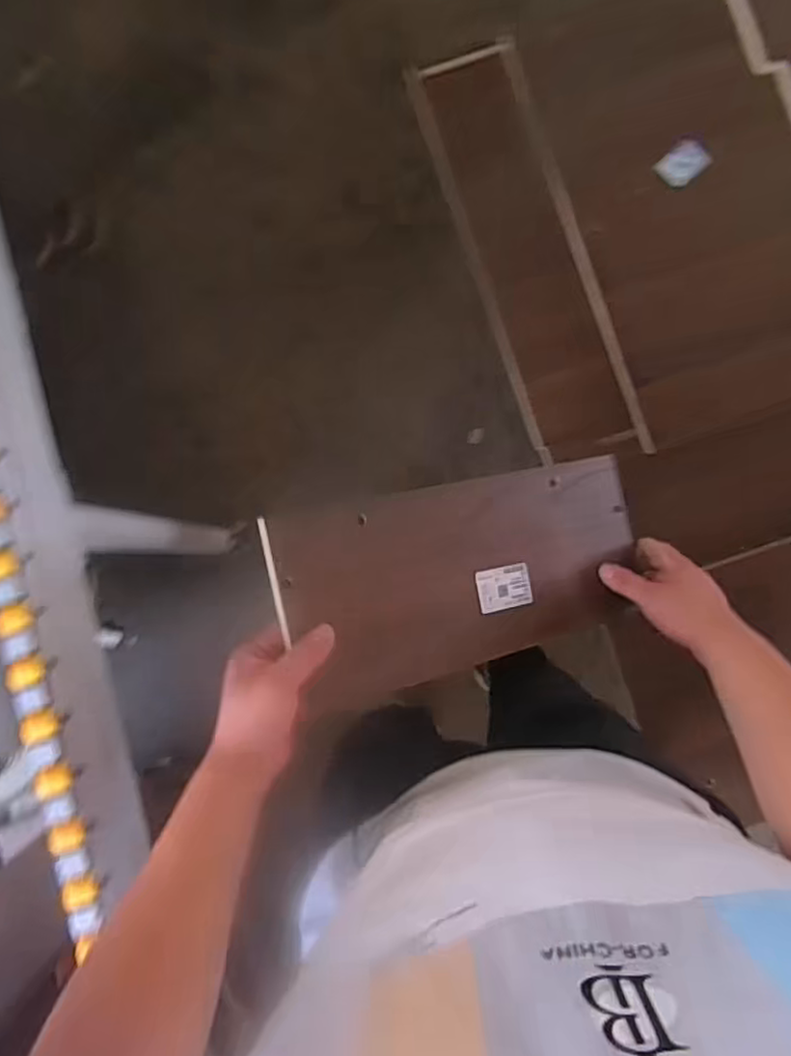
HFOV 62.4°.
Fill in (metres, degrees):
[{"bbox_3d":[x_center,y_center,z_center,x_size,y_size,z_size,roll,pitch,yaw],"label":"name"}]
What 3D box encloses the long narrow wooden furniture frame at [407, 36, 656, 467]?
[{"bbox_3d":[0.185,-0.378,0.927,0.142,0.070,0.609,-20,88,-1],"label":"long narrow wooden furniture frame"}]

